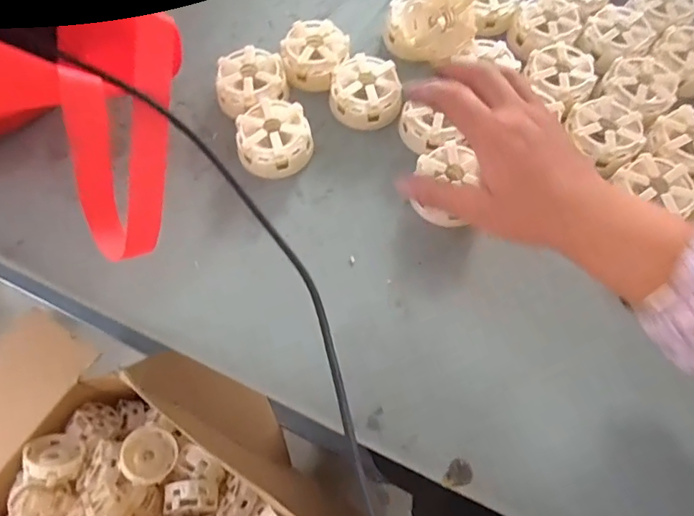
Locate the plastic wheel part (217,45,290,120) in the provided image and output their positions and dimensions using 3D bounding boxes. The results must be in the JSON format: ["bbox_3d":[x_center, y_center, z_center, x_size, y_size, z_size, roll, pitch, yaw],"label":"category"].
[{"bbox_3d":[-0.088,-0.161,0.481,0.062,0.036,0.066,-5,64,-2],"label":"plastic wheel part"}]

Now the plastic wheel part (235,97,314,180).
[{"bbox_3d":[-0.064,-0.105,0.449,0.064,0.031,0.065,-1,64,0],"label":"plastic wheel part"}]

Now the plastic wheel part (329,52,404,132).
[{"bbox_3d":[0.017,-0.153,0.471,0.064,0.031,0.065,-4,64,-2],"label":"plastic wheel part"}]

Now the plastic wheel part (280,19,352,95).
[{"bbox_3d":[-0.030,-0.194,0.497,0.060,0.036,0.066,0,64,0],"label":"plastic wheel part"}]

